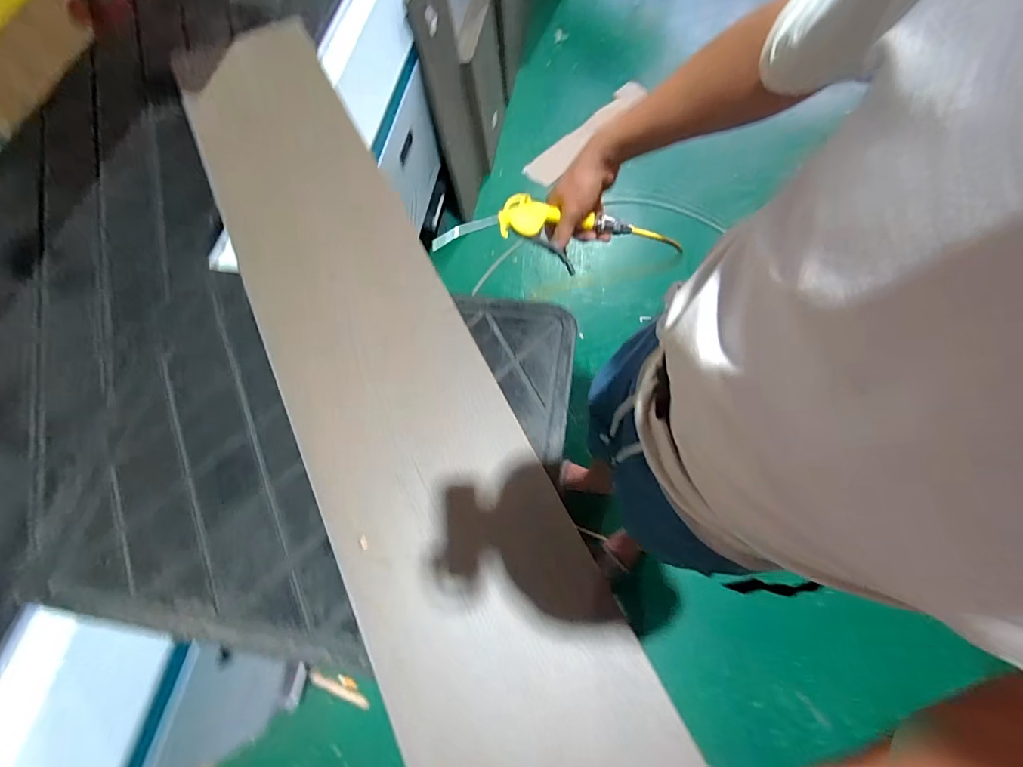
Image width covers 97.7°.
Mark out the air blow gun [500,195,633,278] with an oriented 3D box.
[{"bbox_3d":[0.074,-0.204,0.615,0.182,0.037,0.088,5,67,-9],"label":"air blow gun"}]

